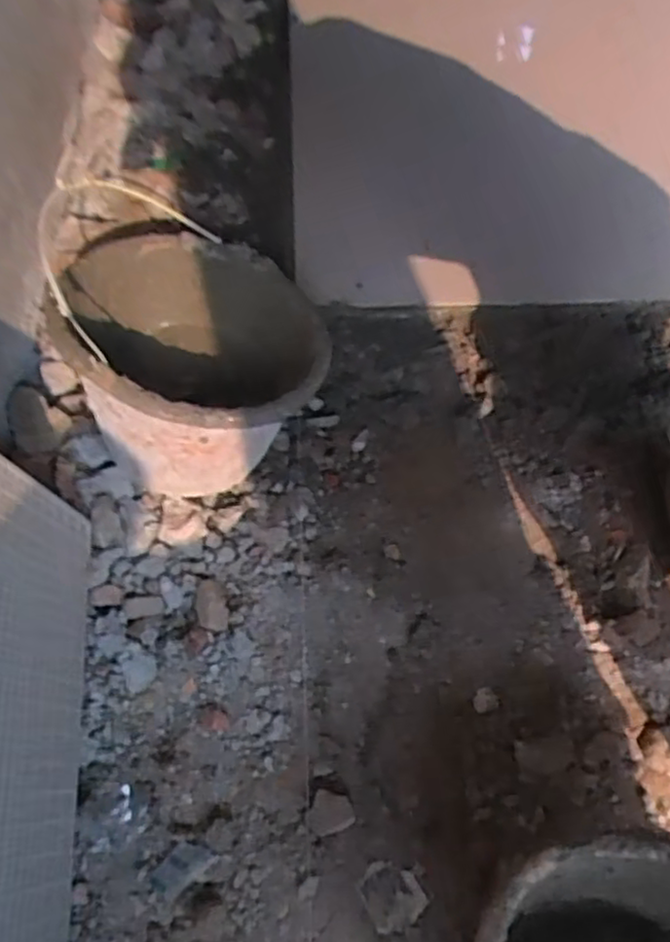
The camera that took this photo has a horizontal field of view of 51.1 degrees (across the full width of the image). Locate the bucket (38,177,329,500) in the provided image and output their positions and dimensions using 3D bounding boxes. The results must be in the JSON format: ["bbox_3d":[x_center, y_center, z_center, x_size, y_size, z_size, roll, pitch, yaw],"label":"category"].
[{"bbox_3d":[-0.149,-0.128,0.781,0.257,0.204,0.267,1,62,-1],"label":"bucket"}]

